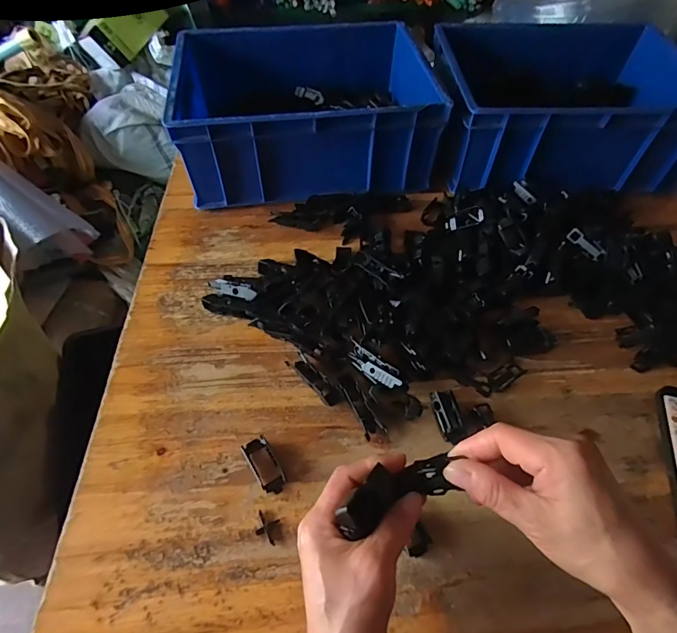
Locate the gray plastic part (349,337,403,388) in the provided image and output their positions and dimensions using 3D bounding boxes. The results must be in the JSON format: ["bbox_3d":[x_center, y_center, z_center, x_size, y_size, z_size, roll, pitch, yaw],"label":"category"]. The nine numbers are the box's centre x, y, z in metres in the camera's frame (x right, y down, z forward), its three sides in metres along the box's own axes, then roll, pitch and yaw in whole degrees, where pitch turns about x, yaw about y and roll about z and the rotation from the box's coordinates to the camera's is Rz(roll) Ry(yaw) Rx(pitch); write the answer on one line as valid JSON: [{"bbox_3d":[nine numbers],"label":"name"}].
[{"bbox_3d":[0.033,0.048,0.411,0.018,0.020,0.065,-34,44,-24],"label":"gray plastic part"}]

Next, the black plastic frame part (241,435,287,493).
[{"bbox_3d":[-0.064,0.128,0.371,0.023,0.010,0.051,-27,58,-20],"label":"black plastic frame part"}]

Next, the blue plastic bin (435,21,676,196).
[{"bbox_3d":[0.310,-0.302,0.612,0.323,0.116,0.251,-2,53,-3],"label":"blue plastic bin"}]

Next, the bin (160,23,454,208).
[{"bbox_3d":[-0.046,-0.290,0.615,0.330,0.130,0.252,-6,53,-6],"label":"bin"}]

